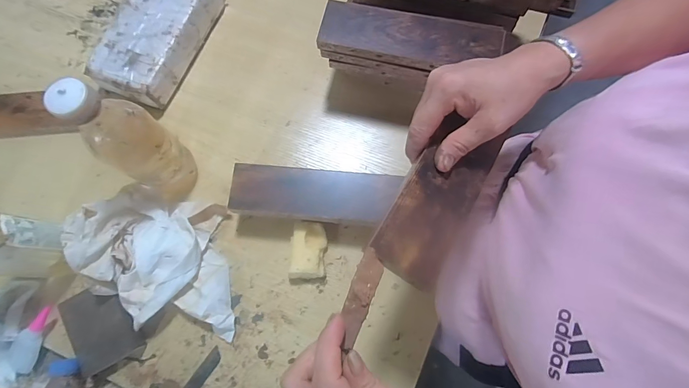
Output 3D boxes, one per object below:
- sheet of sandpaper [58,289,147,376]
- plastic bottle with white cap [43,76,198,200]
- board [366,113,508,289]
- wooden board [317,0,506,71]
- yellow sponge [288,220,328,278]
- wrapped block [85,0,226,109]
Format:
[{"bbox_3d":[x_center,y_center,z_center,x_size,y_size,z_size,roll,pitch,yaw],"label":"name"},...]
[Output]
[{"bbox_3d":[-0.305,0.169,0.451,0.067,0.009,0.099,-26,93,-25],"label":"sheet of sandpaper"},{"bbox_3d":[-0.237,-0.052,0.419,0.061,0.216,0.075,36,79,8],"label":"plastic bottle with white cap"},{"bbox_3d":[0.079,0.002,0.298,0.058,0.009,0.147,31,71,7],"label":"board"},{"bbox_3d":[0.078,-0.189,0.435,0.210,0.015,0.069,15,77,4],"label":"wooden board"},{"bbox_3d":[-0.047,0.074,0.476,0.045,0.026,0.071,1,76,0],"label":"yellow sponge"},{"bbox_3d":[-0.274,-0.238,0.540,0.106,0.068,0.213,24,78,6],"label":"wrapped block"}]

